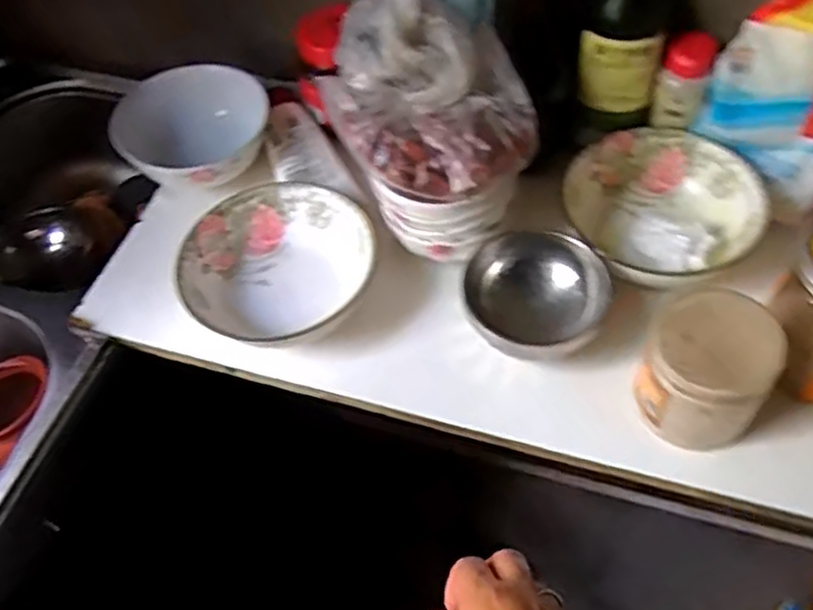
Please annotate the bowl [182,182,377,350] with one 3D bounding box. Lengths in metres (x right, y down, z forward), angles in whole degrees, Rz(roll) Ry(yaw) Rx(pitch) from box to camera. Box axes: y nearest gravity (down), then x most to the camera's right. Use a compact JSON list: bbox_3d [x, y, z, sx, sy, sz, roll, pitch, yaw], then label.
[{"bbox_3d":[-0.108,-0.033,0.641,0.146,0.056,0.159,-2,57,3],"label":"bowl"}]

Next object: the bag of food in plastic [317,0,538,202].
[{"bbox_3d":[0.011,-0.173,0.522,0.161,0.165,0.110,2,58,6],"label":"bag of food in plastic"}]

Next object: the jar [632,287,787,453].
[{"bbox_3d":[0.213,0.044,0.532,0.080,0.088,0.087,-2,57,3],"label":"jar"}]

